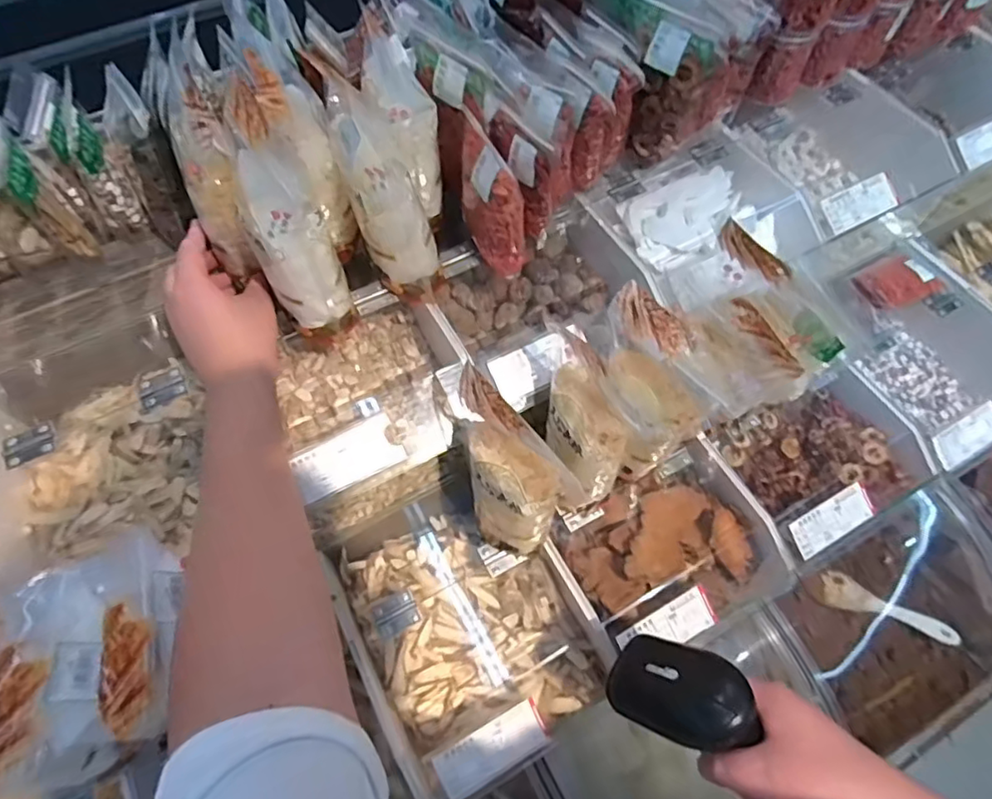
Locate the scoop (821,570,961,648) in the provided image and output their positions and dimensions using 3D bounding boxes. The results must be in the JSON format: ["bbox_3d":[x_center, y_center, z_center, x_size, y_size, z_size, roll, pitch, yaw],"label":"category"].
[{"bbox_3d":[0.543,0.289,0.831,0.160,0.044,0.052,19,63,11],"label":"scoop"}]

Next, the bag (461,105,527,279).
[{"bbox_3d":[-0.005,-0.179,0.530,0.044,0.120,0.079,-15,62,-7],"label":"bag"}]

